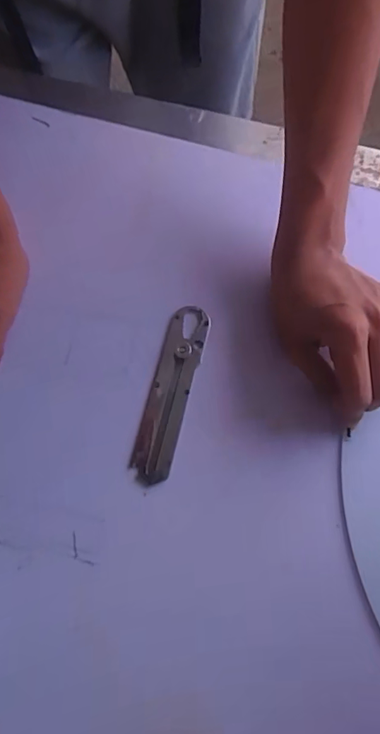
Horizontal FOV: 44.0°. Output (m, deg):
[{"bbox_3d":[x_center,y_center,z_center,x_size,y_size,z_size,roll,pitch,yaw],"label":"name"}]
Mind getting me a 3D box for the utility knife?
[{"bbox_3d":[-0.014,0.017,0.338,0.029,0.008,0.131,15,71,4],"label":"utility knife"}]

